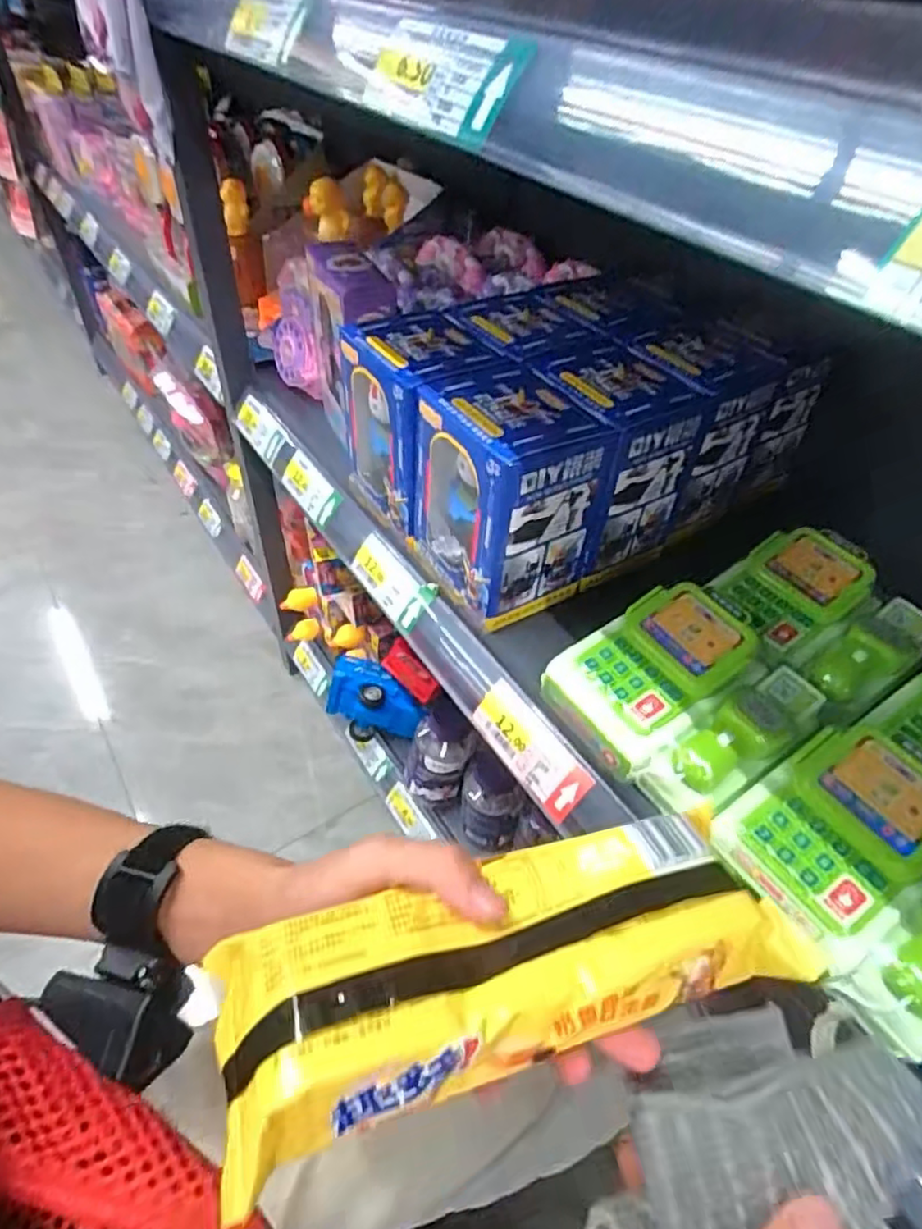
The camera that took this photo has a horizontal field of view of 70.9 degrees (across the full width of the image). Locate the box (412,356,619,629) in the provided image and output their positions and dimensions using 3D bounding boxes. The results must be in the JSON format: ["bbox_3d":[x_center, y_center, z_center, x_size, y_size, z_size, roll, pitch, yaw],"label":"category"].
[{"bbox_3d":[0.029,-0.084,0.450,0.089,0.134,0.109,-23,51,-23],"label":"box"}]

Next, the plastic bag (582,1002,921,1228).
[{"bbox_3d":[0.098,0.202,0.244,0.149,0.037,0.072,-30,53,-10],"label":"plastic bag"}]

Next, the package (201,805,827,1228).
[{"bbox_3d":[0.023,0.131,0.247,0.218,0.034,0.073,-8,46,-18],"label":"package"}]

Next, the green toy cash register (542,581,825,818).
[{"bbox_3d":[0.134,0.044,0.388,0.116,0.050,0.129,-26,52,-26],"label":"green toy cash register"}]

